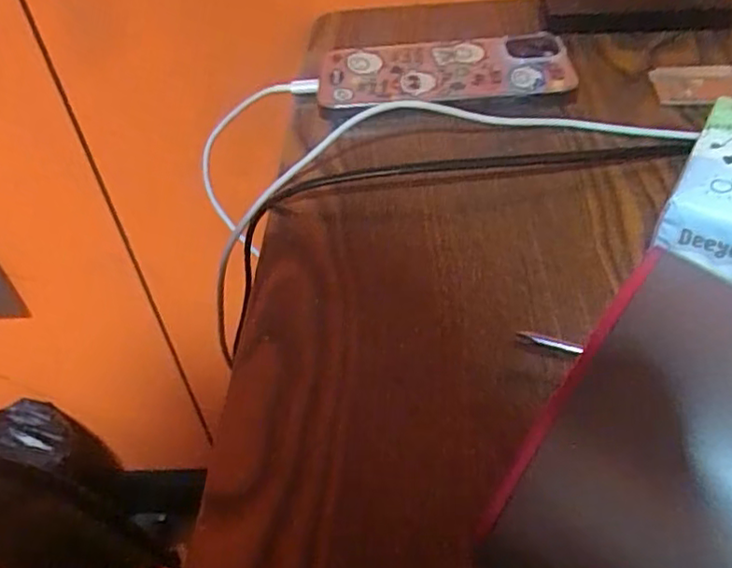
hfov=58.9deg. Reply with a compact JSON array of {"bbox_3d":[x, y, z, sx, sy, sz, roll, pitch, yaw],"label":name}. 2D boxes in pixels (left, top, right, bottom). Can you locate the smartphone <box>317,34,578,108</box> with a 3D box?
[{"bbox_3d":[0.043,-0.119,0.365,0.135,0.009,0.063,-4,53,1],"label":"smartphone"}]

